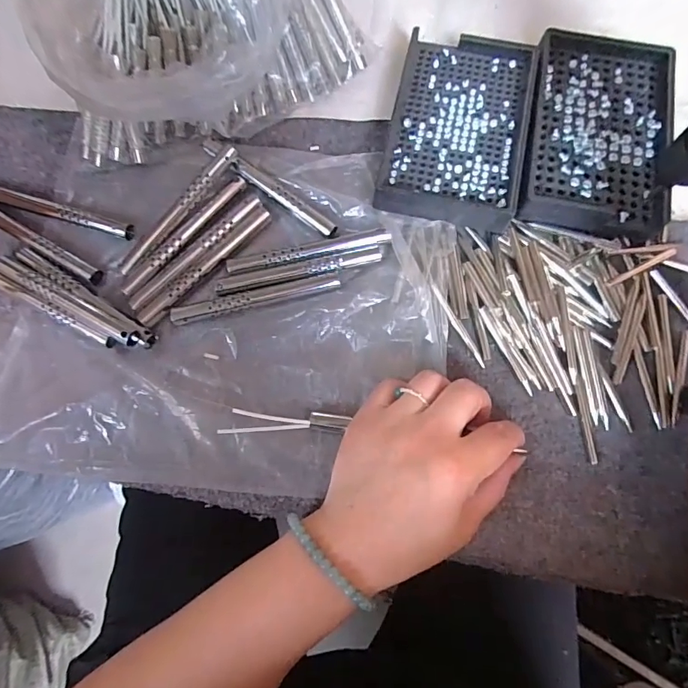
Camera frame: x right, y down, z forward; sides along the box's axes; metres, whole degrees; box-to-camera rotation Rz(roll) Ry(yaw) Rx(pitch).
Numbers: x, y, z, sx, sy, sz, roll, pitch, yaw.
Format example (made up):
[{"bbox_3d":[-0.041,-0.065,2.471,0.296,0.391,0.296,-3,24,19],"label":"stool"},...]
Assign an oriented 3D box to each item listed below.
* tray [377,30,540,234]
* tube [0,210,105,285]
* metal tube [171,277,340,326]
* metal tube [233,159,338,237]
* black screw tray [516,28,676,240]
[{"bbox_3d":[0.078,-0.149,0.312,0.089,0.024,0.149,11,77,4],"label":"tray"},{"bbox_3d":[-0.209,-0.070,0.308,0.111,0.007,0.011,30,79,8],"label":"tube"},{"bbox_3d":[-0.057,-0.029,0.296,0.110,0.006,0.011,-12,76,-2],"label":"metal tube"},{"bbox_3d":[-0.040,-0.099,0.309,0.084,0.008,0.010,37,80,9],"label":"metal tube"},{"bbox_3d":[0.172,-0.148,0.310,0.094,0.024,0.147,13,77,4],"label":"black screw tray"}]

